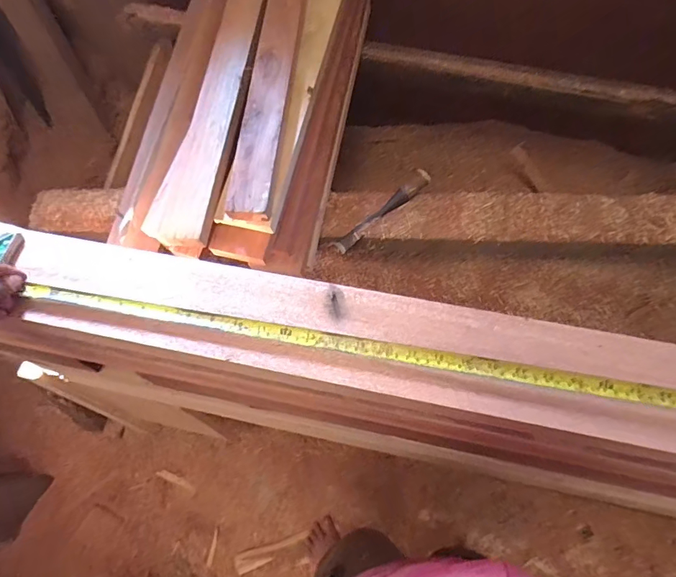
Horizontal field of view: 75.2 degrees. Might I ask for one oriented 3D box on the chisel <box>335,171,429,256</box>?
[{"bbox_3d":[0.096,-0.165,0.939,0.246,0.027,0.038,-39,70,4],"label":"chisel"}]

